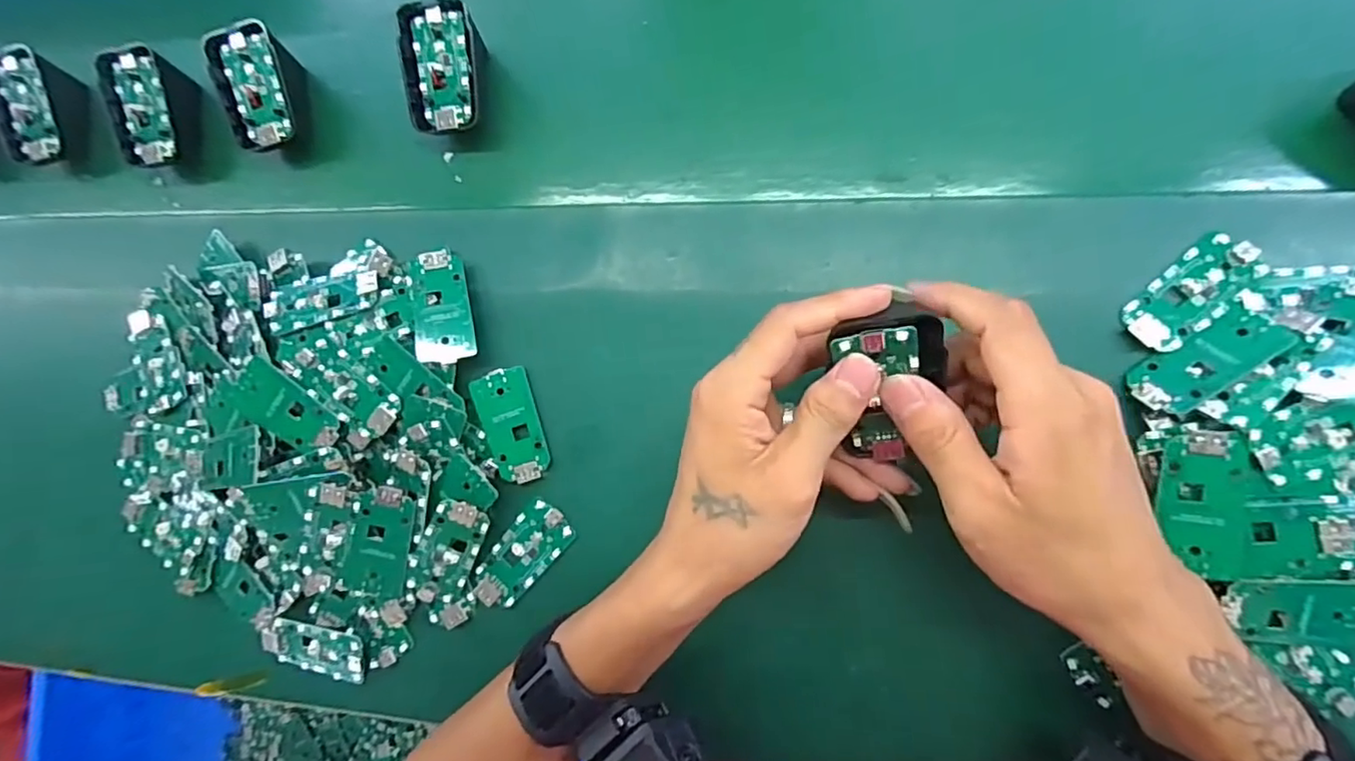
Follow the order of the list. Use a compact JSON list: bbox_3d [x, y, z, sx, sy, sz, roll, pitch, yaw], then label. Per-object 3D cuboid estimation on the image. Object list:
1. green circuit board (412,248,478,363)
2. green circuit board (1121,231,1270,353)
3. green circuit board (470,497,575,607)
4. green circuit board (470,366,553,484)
[{"bbox_3d":[-0.133,-0.042,0.339,0.031,0.008,0.065,-8,81,-8],"label":"green circuit board"},{"bbox_3d":[0.243,-0.041,0.286,0.063,0.008,0.029,-43,80,4],"label":"green circuit board"},{"bbox_3d":[-0.087,0.097,0.331,0.032,0.004,0.064,42,94,10],"label":"green circuit board"},{"bbox_3d":[-0.092,0.025,0.334,0.030,0.006,0.062,-19,83,8],"label":"green circuit board"}]

